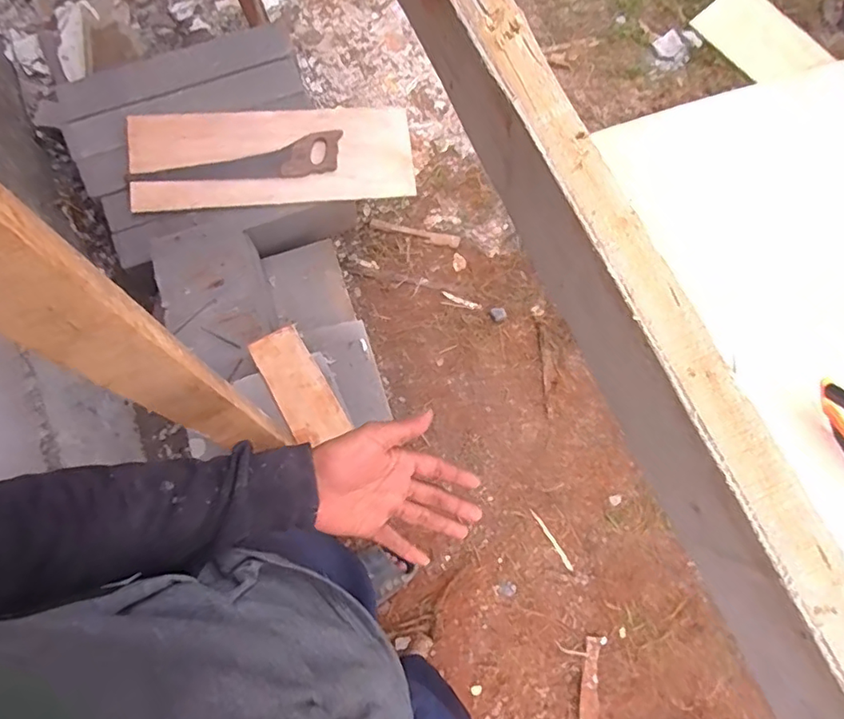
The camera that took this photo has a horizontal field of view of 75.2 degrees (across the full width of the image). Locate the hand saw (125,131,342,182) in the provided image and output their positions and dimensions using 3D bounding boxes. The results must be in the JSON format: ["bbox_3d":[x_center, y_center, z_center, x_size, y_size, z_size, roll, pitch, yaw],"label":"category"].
[{"bbox_3d":[-0.449,-0.472,1.353,0.510,0.035,0.097,-13,73,-6],"label":"hand saw"}]

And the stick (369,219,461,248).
[{"bbox_3d":[-0.022,-0.361,1.567,0.260,0.012,0.041,13,73,2],"label":"stick"}]

